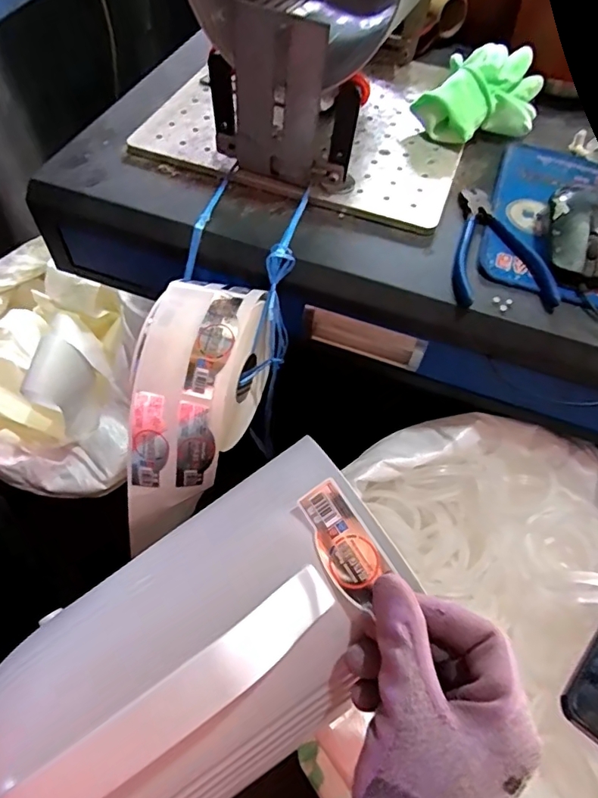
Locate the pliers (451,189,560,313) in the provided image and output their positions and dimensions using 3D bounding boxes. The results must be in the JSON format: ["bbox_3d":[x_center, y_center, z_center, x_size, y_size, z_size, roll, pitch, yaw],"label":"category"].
[{"bbox_3d":[0.164,-0.126,0.412,0.078,0.013,0.133,7,55,1],"label":"pliers"}]

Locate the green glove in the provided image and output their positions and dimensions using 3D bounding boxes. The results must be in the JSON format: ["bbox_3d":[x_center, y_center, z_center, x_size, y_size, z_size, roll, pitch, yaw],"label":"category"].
[{"bbox_3d":[0.186,-0.305,0.503,0.144,0.058,0.090,-27,61,-21],"label":"green glove"}]

